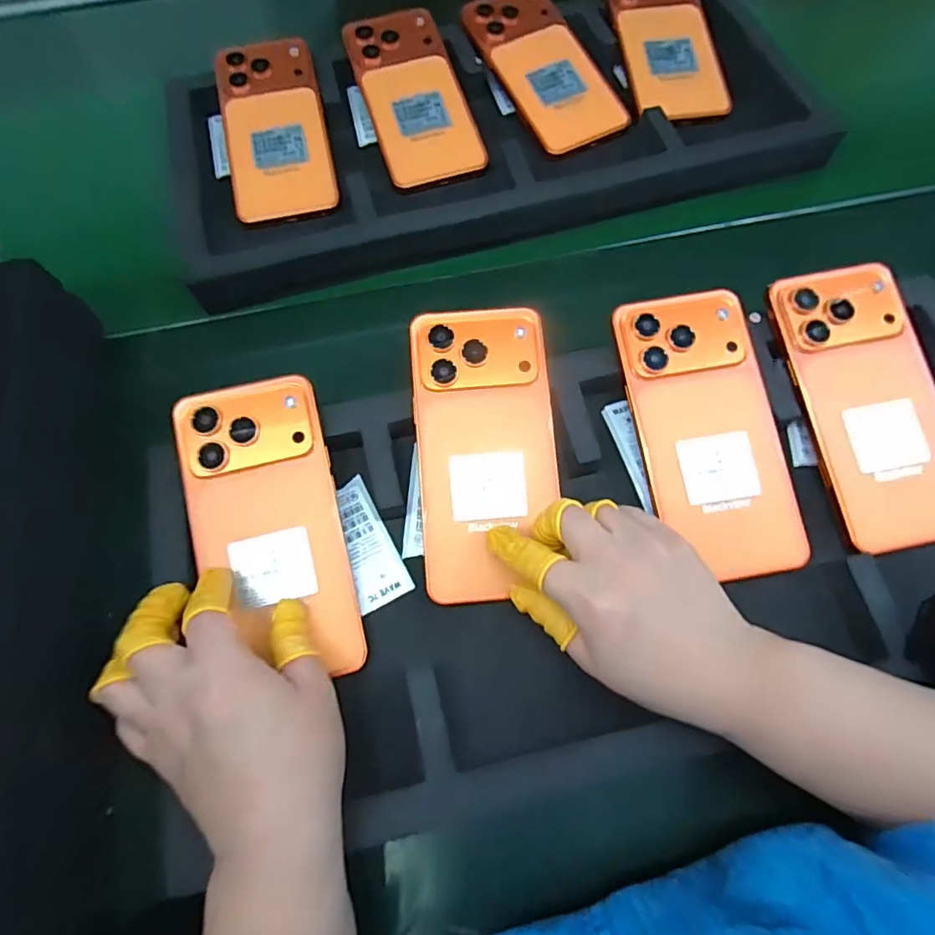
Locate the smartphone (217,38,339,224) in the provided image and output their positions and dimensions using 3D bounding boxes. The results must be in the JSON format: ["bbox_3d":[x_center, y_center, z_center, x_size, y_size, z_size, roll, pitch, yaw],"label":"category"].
[{"bbox_3d":[-0.148,-0.261,0.416,0.074,0.009,0.159,-12,78,-4],"label":"smartphone"}]

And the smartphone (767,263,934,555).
[{"bbox_3d":[0.231,-0.037,0.307,0.078,0.007,0.159,-11,81,-2],"label":"smartphone"}]

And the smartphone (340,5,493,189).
[{"bbox_3d":[-0.043,-0.294,0.425,0.074,0.007,0.160,-17,79,-6],"label":"smartphone"}]

